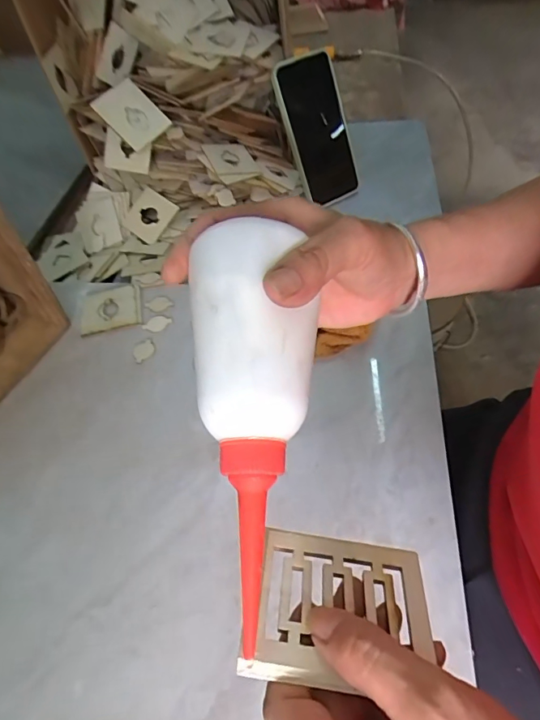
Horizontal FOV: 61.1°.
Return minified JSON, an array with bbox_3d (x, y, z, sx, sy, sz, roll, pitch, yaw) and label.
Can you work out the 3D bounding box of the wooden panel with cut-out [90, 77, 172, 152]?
[{"bbox_3d":[-0.179,-0.319,0.594,0.079,0.009,0.065,43,71,-13],"label":"wooden panel with cut-out"}]

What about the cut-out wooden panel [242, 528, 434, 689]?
[{"bbox_3d":[0.031,0.109,0.204,0.081,0.009,0.064,7,35,0],"label":"cut-out wooden panel"}]

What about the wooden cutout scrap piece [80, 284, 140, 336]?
[{"bbox_3d":[-0.184,-0.061,0.528,0.067,0.004,0.072,-12,51,-5],"label":"wooden cutout scrap piece"}]

